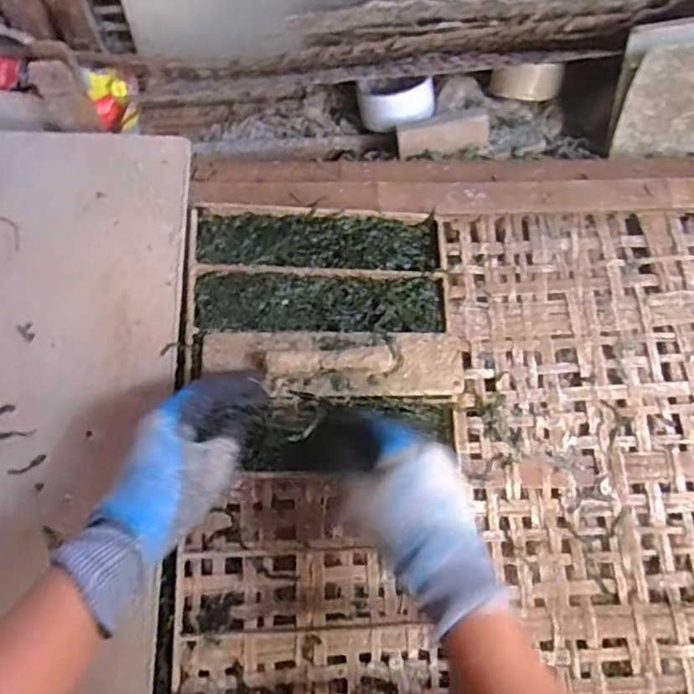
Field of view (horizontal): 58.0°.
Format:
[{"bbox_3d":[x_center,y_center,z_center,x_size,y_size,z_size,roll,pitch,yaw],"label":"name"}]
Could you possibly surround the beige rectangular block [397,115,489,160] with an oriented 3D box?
[{"bbox_3d":[0.105,-0.227,0.670,0.097,0.028,0.030,-5,63,-6],"label":"beige rectangular block"}]

